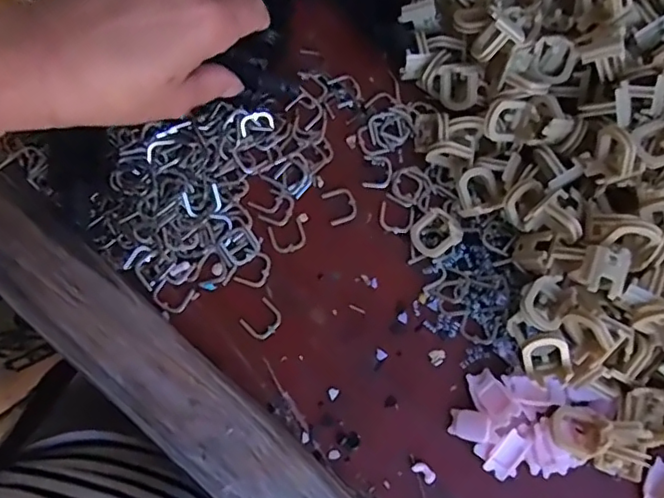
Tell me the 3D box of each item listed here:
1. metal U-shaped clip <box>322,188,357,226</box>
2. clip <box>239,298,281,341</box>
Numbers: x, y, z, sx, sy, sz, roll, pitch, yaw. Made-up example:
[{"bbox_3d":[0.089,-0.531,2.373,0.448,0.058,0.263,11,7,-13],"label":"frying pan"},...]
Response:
[{"bbox_3d":[0.005,-0.024,0.315,0.016,0.004,0.019,-16,78,-3],"label":"metal U-shaped clip"},{"bbox_3d":[-0.036,0.037,0.300,0.019,0.004,0.017,-43,81,-9],"label":"clip"}]

